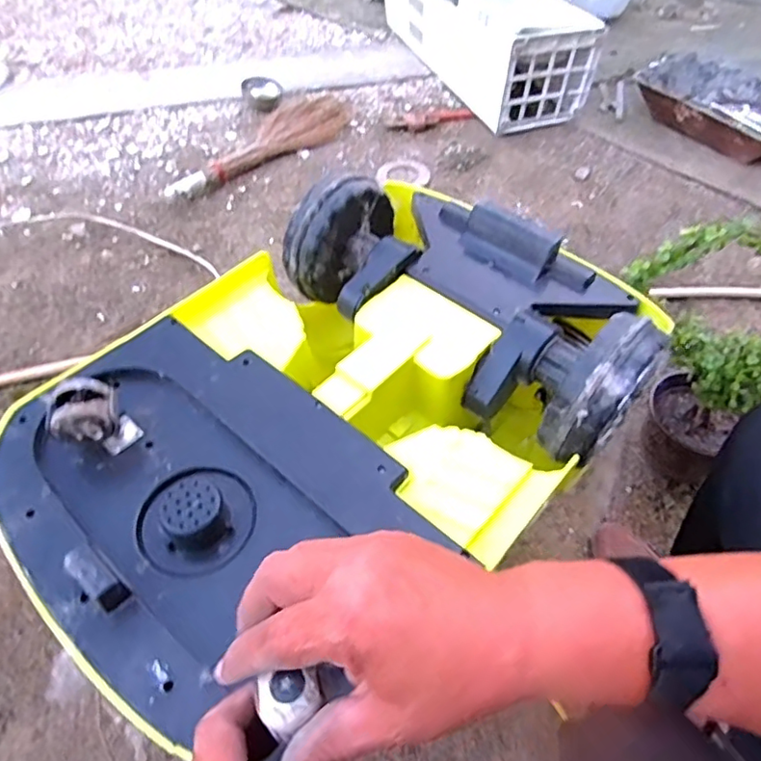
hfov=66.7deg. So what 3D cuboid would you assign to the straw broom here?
[{"bbox_3d":[-0.338,-0.700,1.683,0.202,0.063,0.708,34,59,23],"label":"straw broom"}]

